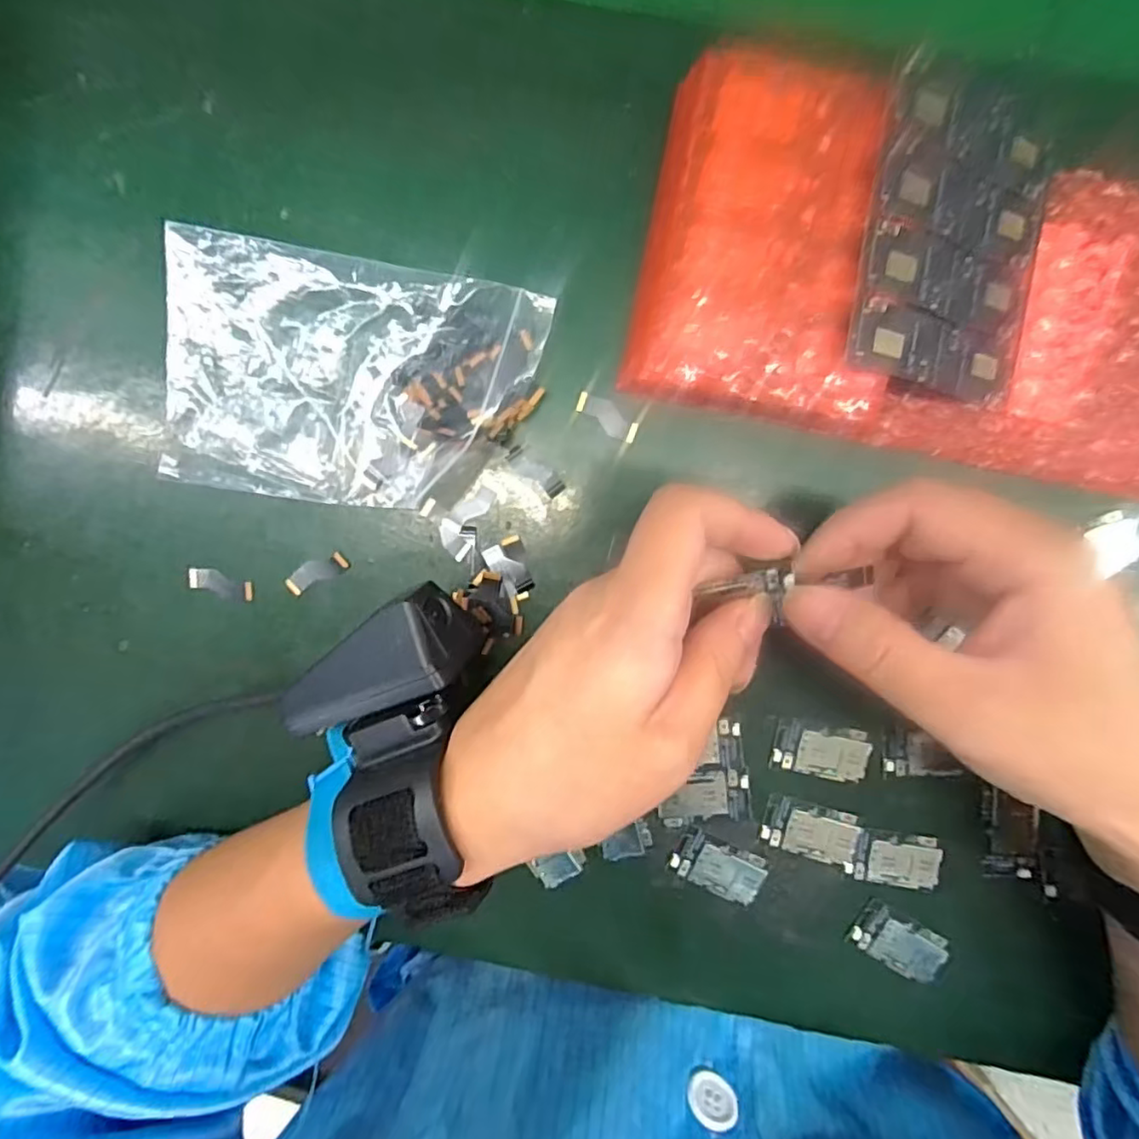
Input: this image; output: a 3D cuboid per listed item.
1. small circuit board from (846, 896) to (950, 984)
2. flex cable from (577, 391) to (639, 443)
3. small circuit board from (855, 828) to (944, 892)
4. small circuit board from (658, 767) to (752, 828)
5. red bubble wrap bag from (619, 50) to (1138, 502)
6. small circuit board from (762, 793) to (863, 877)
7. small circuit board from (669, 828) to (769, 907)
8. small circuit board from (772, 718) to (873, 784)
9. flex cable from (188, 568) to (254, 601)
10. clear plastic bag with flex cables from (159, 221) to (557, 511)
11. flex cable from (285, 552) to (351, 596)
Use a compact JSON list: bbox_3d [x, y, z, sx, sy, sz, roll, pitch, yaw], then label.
[{"bbox_3d":[0.138,0.157,0.260,0.038,0.006,0.022,31,96,-1],"label":"small circuit board"},{"bbox_3d":[0.015,-0.061,0.249,0.027,0.004,0.010,38,96,-2],"label":"flex cable"},{"bbox_3d":[0.137,0.121,0.258,0.034,0.004,0.022,7,96,1],"label":"small circuit board"},{"bbox_3d":[0.057,0.095,0.260,0.037,0.004,0.023,-7,96,3],"label":"small circuit board"},{"bbox_3d":[0.161,-0.099,0.227,0.266,0.029,0.120,11,96,1],"label":"red bubble wrap bag"},{"bbox_3d":[0.101,0.109,0.257,0.041,0.004,0.023,15,96,0],"label":"small circuit board"},{"bbox_3d":[0.063,0.126,0.260,0.039,0.004,0.022,23,96,0],"label":"small circuit board"},{"bbox_3d":[0.104,0.075,0.256,0.038,0.004,0.022,9,96,1],"label":"small circuit board"},{"bbox_3d":[-0.146,0.006,0.260,0.027,0.004,0.009,13,96,1],"label":"flex cable"},{"bbox_3d":[-0.087,-0.074,0.246,0.146,0.014,0.095,9,96,1],"label":"clear plastic bag with flex cables"},{"bbox_3d":[-0.106,0.001,0.259,0.028,0.004,0.011,-25,95,4],"label":"flex cable"}]

